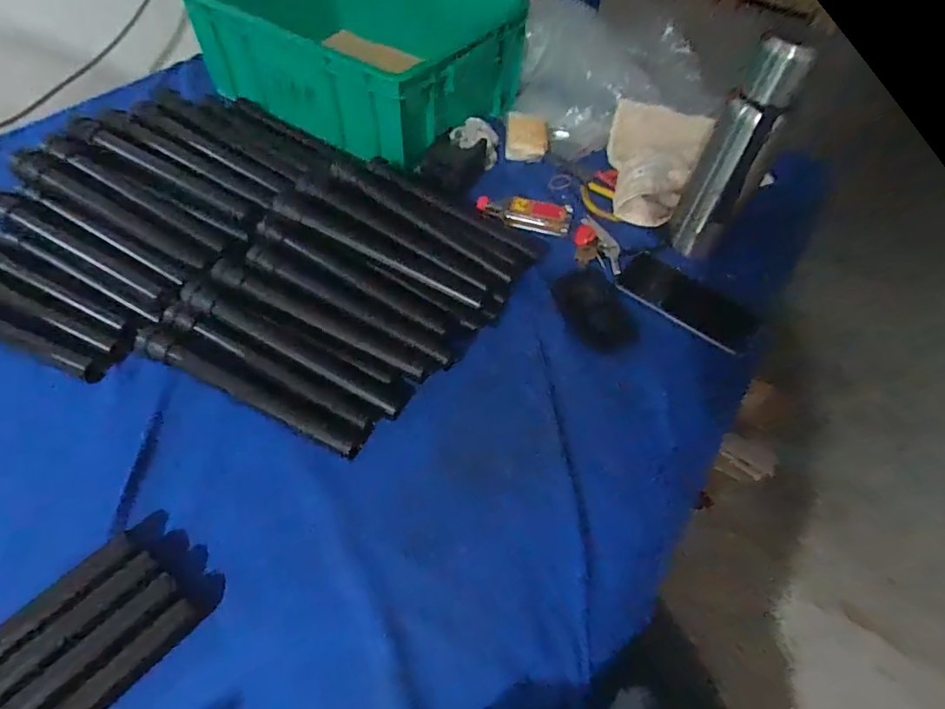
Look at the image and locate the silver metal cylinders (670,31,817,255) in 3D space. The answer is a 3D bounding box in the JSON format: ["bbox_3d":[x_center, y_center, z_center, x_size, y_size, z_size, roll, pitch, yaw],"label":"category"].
[{"bbox_3d":[0.283,-0.216,0.563,0.058,0.231,0.051,27,58,13],"label":"silver metal cylinders"}]

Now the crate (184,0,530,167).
[{"bbox_3d":[-0.158,-0.452,0.765,0.428,0.131,0.294,32,59,16],"label":"crate"}]

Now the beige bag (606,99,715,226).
[{"bbox_3d":[0.244,-0.265,0.700,0.128,0.051,0.202,18,56,7],"label":"beige bag"}]

